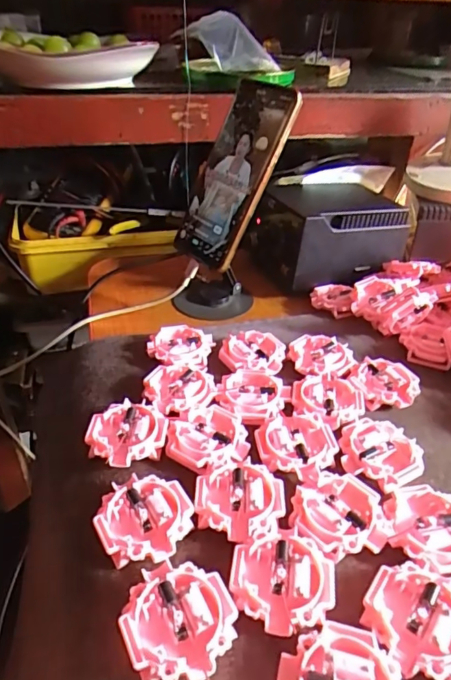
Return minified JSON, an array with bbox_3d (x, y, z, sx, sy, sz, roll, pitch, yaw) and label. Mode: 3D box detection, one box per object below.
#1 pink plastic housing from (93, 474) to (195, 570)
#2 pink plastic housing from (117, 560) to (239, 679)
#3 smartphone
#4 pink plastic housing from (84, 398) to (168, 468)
[{"bbox_3d":[-0.047,0.102,0.282,0.051,0.014,0.053,2,35,-1],"label":"pink plastic housing"},{"bbox_3d":[-0.023,0.135,0.238,0.052,0.013,0.053,2,35,-1],"label":"pink plastic housing"},{"bbox_3d":[0.006,-0.150,0.448,0.013,0.166,0.082,12,18,-46],"label":"smartphone"},{"bbox_3d":[-0.067,0.065,0.336,0.052,0.020,0.049,2,35,-1],"label":"pink plastic housing"}]

